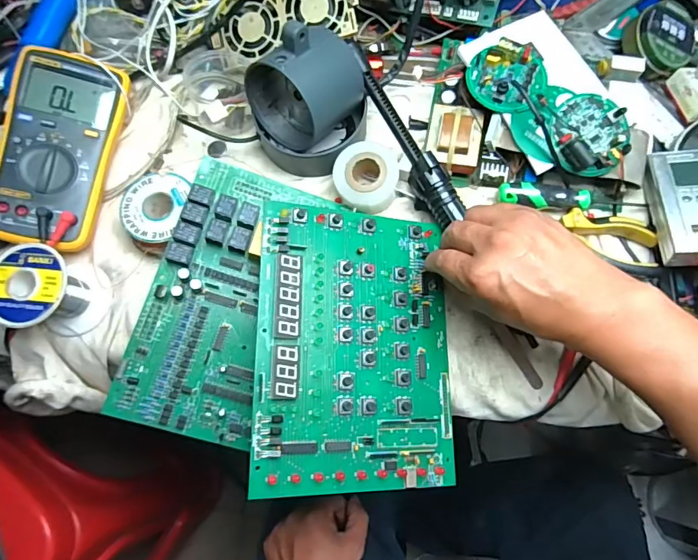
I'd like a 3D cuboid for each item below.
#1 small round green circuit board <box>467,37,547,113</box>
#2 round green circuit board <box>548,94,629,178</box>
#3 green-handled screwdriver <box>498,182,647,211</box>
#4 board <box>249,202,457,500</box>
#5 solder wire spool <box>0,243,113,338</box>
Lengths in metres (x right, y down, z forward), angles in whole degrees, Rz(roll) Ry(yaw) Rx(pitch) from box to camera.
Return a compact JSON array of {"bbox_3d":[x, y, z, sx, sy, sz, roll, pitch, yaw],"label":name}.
[{"bbox_3d":[0.147,-0.191,0.411,0.066,0.025,0.076,33,76,9],"label":"small round green circuit board"},{"bbox_3d":[0.212,-0.129,0.401,0.067,0.020,0.069,0,74,0],"label":"round green circuit board"},{"bbox_3d":[0.203,-0.072,0.416,0.130,0.023,0.021,6,74,1],"label":"green-handled screwdriver"},{"bbox_3d":[0.009,0.048,0.356,0.158,0.009,0.215,5,75,-19],"label":"board"},{"bbox_3d":[-0.245,0.011,0.377,0.062,0.069,0.066,0,74,0],"label":"solder wire spool"}]

